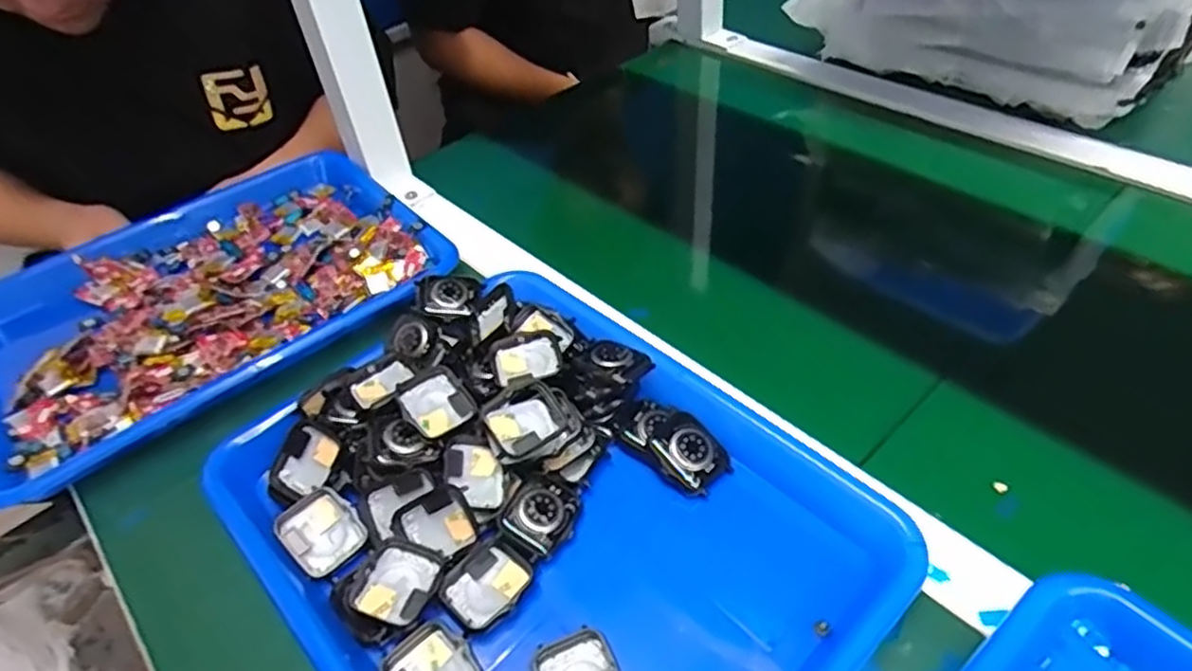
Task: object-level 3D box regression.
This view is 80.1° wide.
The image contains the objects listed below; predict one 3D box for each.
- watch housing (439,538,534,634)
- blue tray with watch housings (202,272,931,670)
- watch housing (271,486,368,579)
[{"bbox_3d":[-0.054,0.128,0.363,0.037,0.016,0.042,26,49,28],"label":"watch housing"},{"bbox_3d":[-0.033,0.092,0.383,0.254,0.050,0.333,-37,52,-26],"label":"blue tray with watch housings"},{"bbox_3d":[-0.152,0.110,0.395,0.039,0.010,0.042,-41,80,-20],"label":"watch housing"}]

